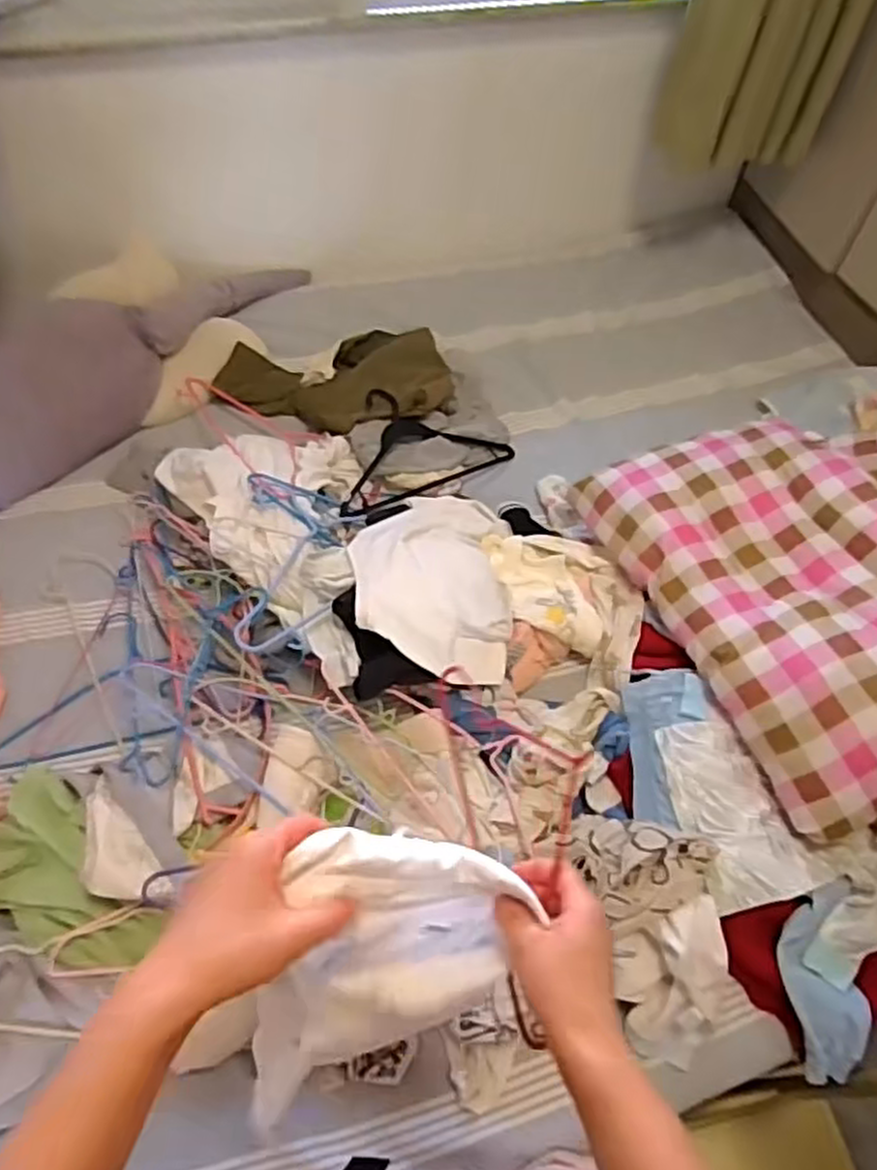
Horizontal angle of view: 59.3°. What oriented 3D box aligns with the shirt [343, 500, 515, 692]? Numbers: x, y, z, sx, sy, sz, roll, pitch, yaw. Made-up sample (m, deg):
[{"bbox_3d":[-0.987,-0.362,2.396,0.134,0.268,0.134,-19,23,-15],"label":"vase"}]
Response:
[{"bbox_3d":[-0.008,-0.021,1.093,0.223,0.109,0.339,5,56,-1],"label":"shirt"}]

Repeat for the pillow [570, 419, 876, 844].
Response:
[{"bbox_3d":[0.493,-0.004,1.031,0.392,0.100,0.586,-27,55,2],"label":"pillow"}]

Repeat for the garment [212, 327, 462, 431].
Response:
[{"bbox_3d":[-0.177,-0.354,1.353,0.394,0.097,0.187,1,54,15],"label":"garment"}]

